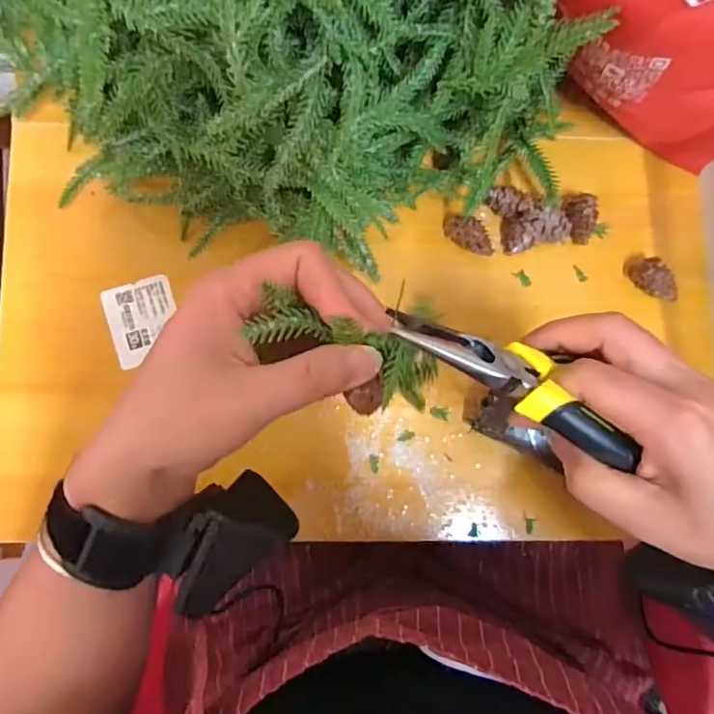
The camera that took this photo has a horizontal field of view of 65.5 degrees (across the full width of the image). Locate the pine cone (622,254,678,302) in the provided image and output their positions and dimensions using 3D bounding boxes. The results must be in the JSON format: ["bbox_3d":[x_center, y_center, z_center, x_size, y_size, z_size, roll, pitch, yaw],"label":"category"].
[{"bbox_3d":[0.214,-0.057,0.400,0.018,0.023,0.041,-40,88,-5],"label":"pine cone"}]

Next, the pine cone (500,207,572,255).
[{"bbox_3d":[0.129,-0.091,0.395,0.046,0.030,0.026,-10,86,-3],"label":"pine cone"}]

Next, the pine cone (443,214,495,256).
[{"bbox_3d":[0.080,-0.087,0.397,0.041,0.019,0.019,31,85,0],"label":"pine cone"}]

